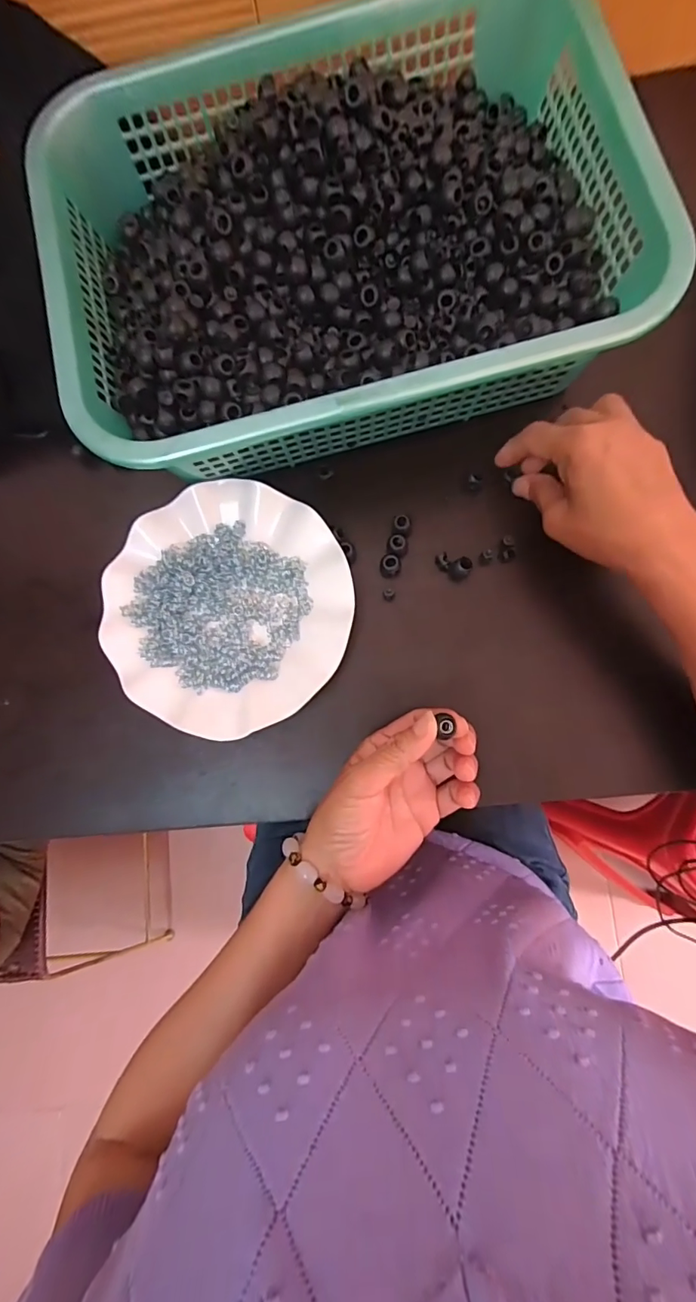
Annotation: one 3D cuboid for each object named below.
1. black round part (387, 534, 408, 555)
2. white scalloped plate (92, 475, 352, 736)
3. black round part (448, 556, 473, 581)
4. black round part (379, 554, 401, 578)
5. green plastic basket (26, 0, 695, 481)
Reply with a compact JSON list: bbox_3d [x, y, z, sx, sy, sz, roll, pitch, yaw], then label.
[{"bbox_3d":[0.038,-0.081,0.366,0.016,0.011,0.015,0,87,4],"label":"black round part"},{"bbox_3d":[-0.089,-0.034,0.361,0.178,0.039,0.178,0,87,4],"label":"white scalloped plate"},{"bbox_3d":[0.085,-0.062,0.360,0.016,0.015,0.014,-25,86,3],"label":"black round part"},{"bbox_3d":[0.032,-0.065,0.365,0.015,0.014,0.016,0,87,4],"label":"black round part"},{"bbox_3d":[-0.011,-0.295,0.334,0.380,0.080,0.295,-14,86,4],"label":"green plastic basket"}]

